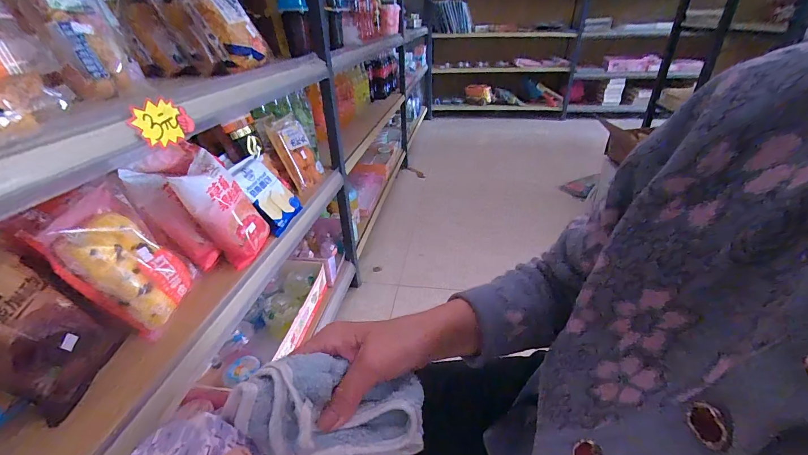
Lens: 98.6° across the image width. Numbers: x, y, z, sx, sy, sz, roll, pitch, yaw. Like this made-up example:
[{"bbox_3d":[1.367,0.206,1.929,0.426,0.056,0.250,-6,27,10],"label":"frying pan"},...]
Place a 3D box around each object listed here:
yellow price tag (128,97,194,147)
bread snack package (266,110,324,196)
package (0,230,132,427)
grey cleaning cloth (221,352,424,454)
[{"bbox_3d":[-0.287,-0.126,0.413,0.007,0.053,0.072,-11,39,18],"label":"yellow price tag"},{"bbox_3d":[-0.268,-0.195,0.888,0.036,0.190,0.118,-14,20,36],"label":"bread snack package"},{"bbox_3d":[-0.443,0.111,0.406,0.049,0.202,0.134,-28,28,17],"label":"package"},{"bbox_3d":[-0.053,0.135,0.256,0.138,0.052,0.058,21,25,-21],"label":"grey cleaning cloth"}]

